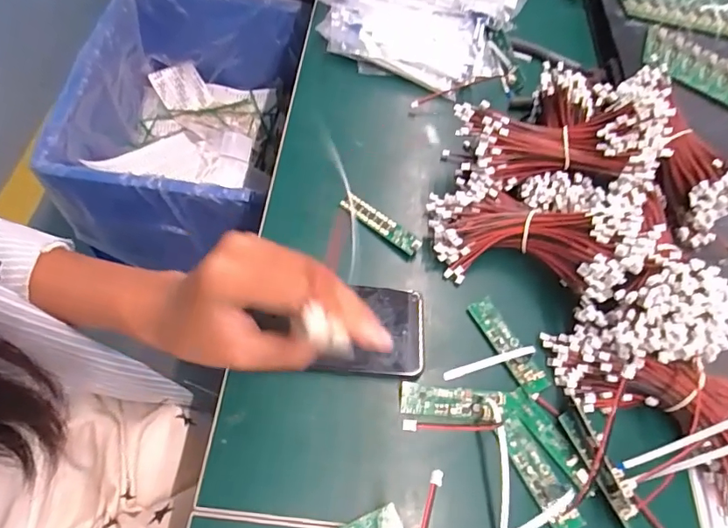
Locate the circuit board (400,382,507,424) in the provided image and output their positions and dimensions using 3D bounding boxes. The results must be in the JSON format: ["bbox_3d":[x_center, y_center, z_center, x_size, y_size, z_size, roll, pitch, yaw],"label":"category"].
[{"bbox_3d":[0.065,0.102,0.363,0.076,0.009,0.022,8,60,-4],"label":"circuit board"}]

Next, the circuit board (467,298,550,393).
[{"bbox_3d":[0.115,0.064,0.396,0.022,0.005,0.084,-23,67,-20],"label":"circuit board"}]

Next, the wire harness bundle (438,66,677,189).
[{"bbox_3d":[0.171,-0.106,0.429,0.186,0.073,0.061,-5,61,9],"label":"wire harness bundle"}]

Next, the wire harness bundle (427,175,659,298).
[{"bbox_3d":[0.145,-0.031,0.413,0.180,0.044,0.106,8,60,19],"label":"wire harness bundle"}]

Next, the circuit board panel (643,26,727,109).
[{"bbox_3d":[0.416,-0.206,0.571,0.197,0.012,0.080,26,65,0],"label":"circuit board panel"}]

